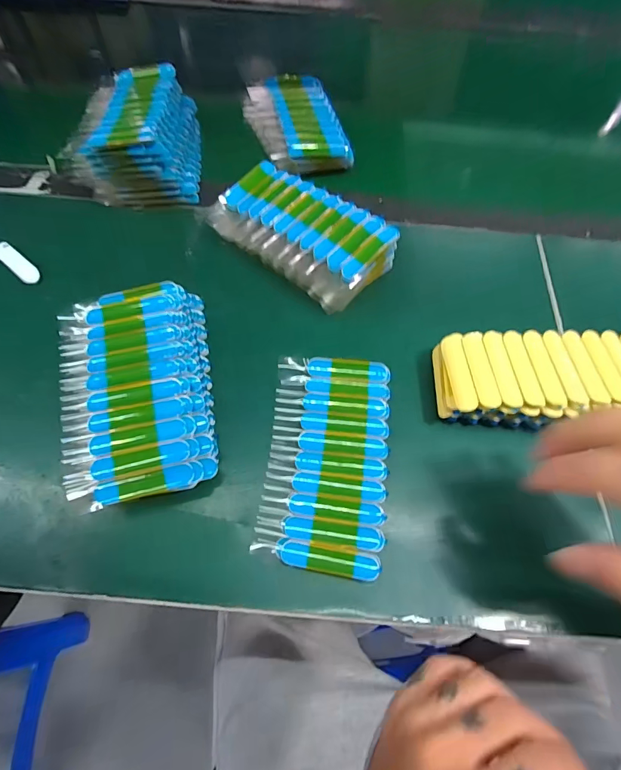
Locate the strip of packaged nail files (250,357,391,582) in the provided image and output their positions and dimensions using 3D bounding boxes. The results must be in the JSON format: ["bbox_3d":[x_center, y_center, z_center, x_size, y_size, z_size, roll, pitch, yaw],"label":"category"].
[{"bbox_3d":[0.012,0.047,0.292,0.085,0.008,0.152,7,60,1],"label":"strip of packaged nail files"}]

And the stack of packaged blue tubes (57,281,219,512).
[{"bbox_3d":[-0.126,-0.001,0.305,0.102,0.034,0.170,-12,64,-8],"label":"stack of packaged blue tubes"}]

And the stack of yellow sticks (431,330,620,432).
[{"bbox_3d":[0.171,-0.001,0.310,0.148,0.039,0.071,1,63,-1],"label":"stack of yellow sticks"}]

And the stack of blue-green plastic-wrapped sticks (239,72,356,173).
[{"bbox_3d":[-0.018,-0.296,0.462,0.095,0.017,0.158,-12,64,-8],"label":"stack of blue-green plastic-wrapped sticks"}]

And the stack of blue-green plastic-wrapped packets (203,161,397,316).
[{"bbox_3d":[-0.011,-0.138,0.369,0.159,0.038,0.085,37,68,16],"label":"stack of blue-green plastic-wrapped packets"}]

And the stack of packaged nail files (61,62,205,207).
[{"bbox_3d":[-0.176,-0.262,0.424,0.113,0.057,0.174,-5,63,-4],"label":"stack of packaged nail files"}]

